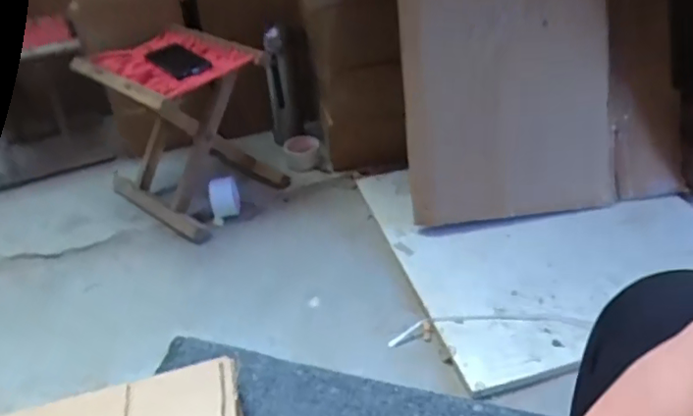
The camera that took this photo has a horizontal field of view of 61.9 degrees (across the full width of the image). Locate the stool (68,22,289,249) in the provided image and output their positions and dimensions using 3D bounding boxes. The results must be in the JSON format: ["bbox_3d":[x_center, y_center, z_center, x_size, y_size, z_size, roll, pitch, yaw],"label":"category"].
[{"bbox_3d":[-0.364,-0.180,1.242,0.360,0.311,0.275,23,44,33],"label":"stool"}]

